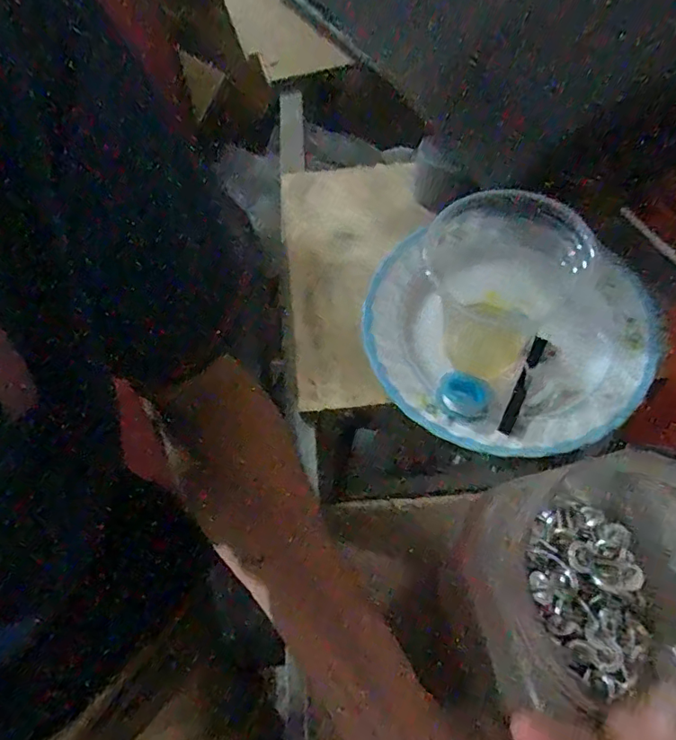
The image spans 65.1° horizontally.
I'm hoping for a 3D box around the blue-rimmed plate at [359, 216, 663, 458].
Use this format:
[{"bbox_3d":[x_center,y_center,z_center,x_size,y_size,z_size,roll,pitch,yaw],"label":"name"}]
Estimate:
[{"bbox_3d":[0.150,-0.041,0.472,0.243,0.028,0.234,-1,66,3],"label":"blue-rimmed plate"}]

